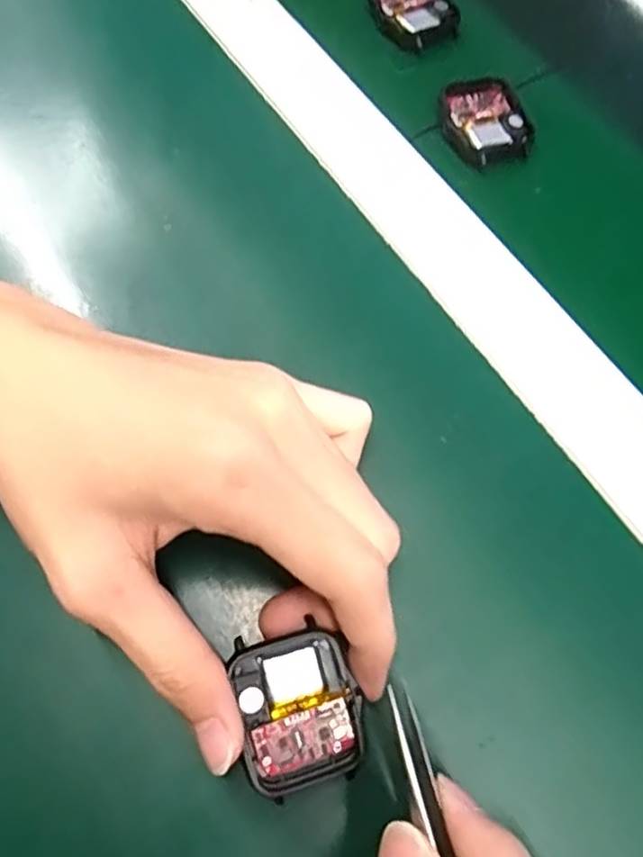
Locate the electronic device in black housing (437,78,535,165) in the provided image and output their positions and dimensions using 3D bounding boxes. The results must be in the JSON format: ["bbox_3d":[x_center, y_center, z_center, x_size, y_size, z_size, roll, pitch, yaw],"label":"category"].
[{"bbox_3d":[0.076,-0.146,0.304,0.039,0.012,0.044,-10,68,-8],"label":"electronic device in black housing"}]

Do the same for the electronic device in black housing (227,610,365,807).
[{"bbox_3d":[-0.007,0.087,0.200,0.035,0.011,0.047,-13,85,-10],"label":"electronic device in black housing"}]

